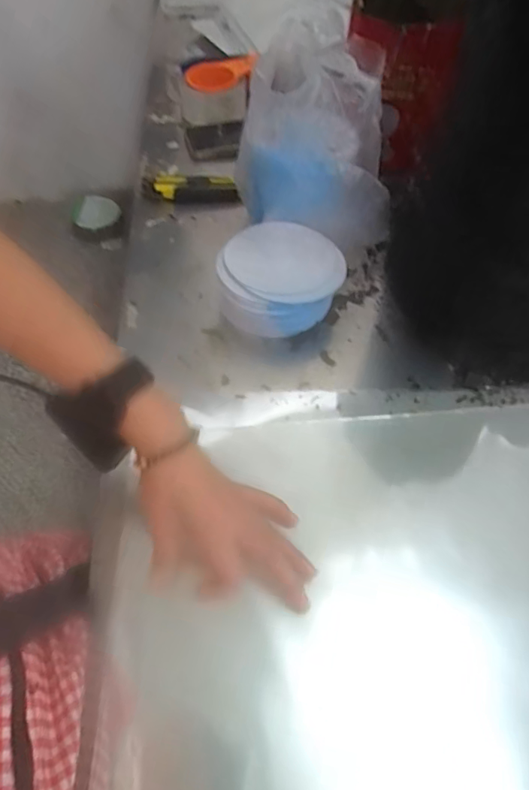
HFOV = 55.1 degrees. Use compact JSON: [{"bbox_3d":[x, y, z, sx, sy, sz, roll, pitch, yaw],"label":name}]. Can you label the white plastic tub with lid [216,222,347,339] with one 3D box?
[{"bbox_3d":[0.017,-0.130,0.567,0.128,0.058,0.122,1,54,-1],"label":"white plastic tub with lid"}]

